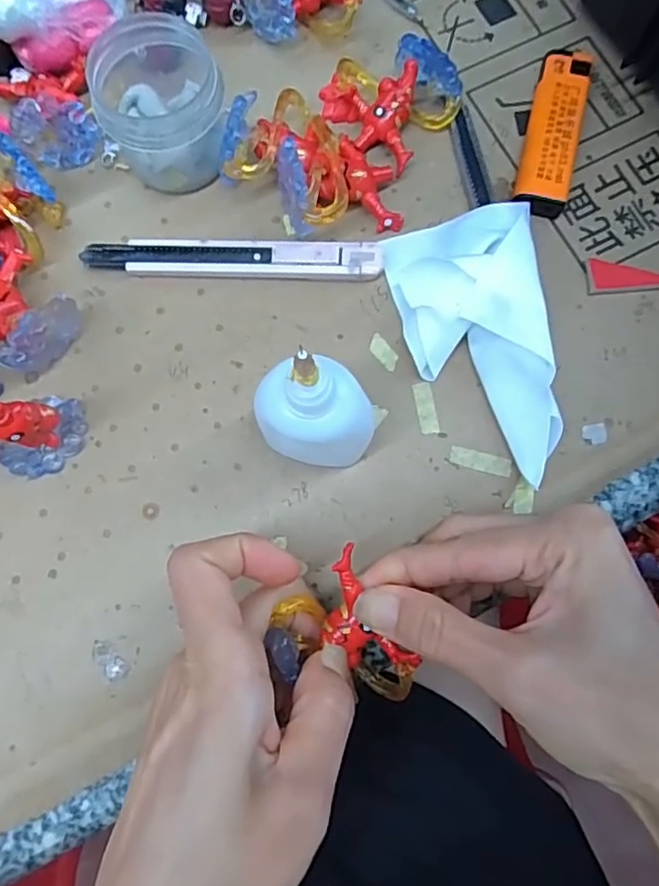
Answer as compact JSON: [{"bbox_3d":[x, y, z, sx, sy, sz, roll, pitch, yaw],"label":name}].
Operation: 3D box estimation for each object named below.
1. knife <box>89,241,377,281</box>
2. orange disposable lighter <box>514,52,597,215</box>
[{"bbox_3d":[-0.043,-0.082,0.266,0.131,0.012,0.016,3,80,0],"label":"knife"},{"bbox_3d":[0.103,-0.144,0.278,0.023,0.014,0.082,14,80,2],"label":"orange disposable lighter"}]

